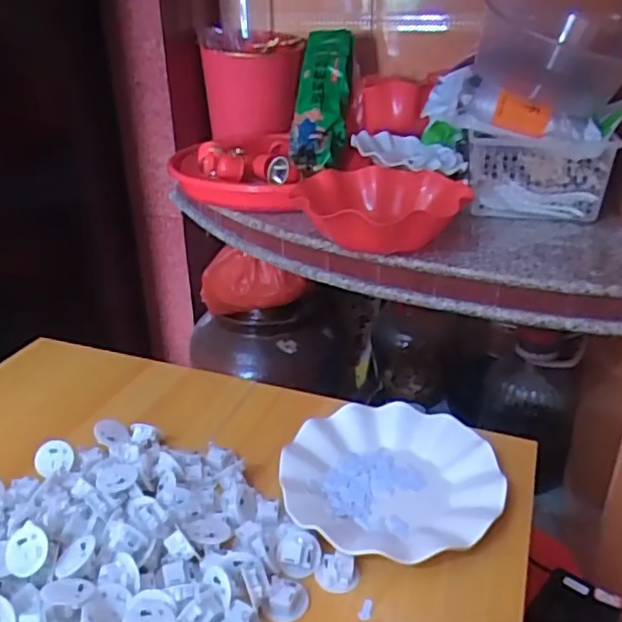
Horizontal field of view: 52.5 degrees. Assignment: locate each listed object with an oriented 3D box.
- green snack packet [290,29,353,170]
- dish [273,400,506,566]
[{"bbox_3d":[0.020,-0.371,1.071,0.090,0.064,0.288,6,70,11],"label":"green snack packet"},{"bbox_3d":[0.068,0.143,0.546,0.181,0.023,0.178,0,27,0],"label":"dish"}]

